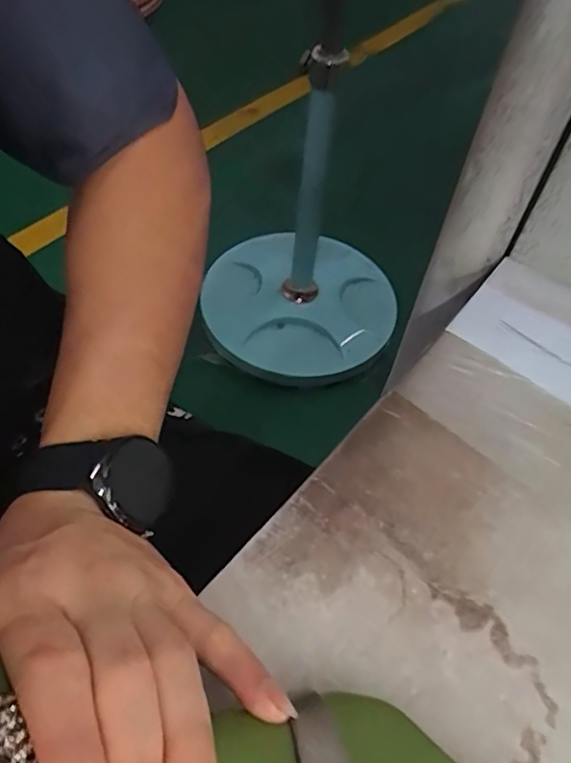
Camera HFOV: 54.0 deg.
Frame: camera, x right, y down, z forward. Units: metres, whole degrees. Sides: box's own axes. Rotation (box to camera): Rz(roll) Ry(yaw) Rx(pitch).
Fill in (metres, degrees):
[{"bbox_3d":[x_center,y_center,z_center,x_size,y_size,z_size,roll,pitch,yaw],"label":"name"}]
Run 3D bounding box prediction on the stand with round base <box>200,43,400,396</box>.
[{"bbox_3d":[0.062,-0.324,1.113,0.387,0.562,0.417,15,55,8],"label":"stand with round base"}]

